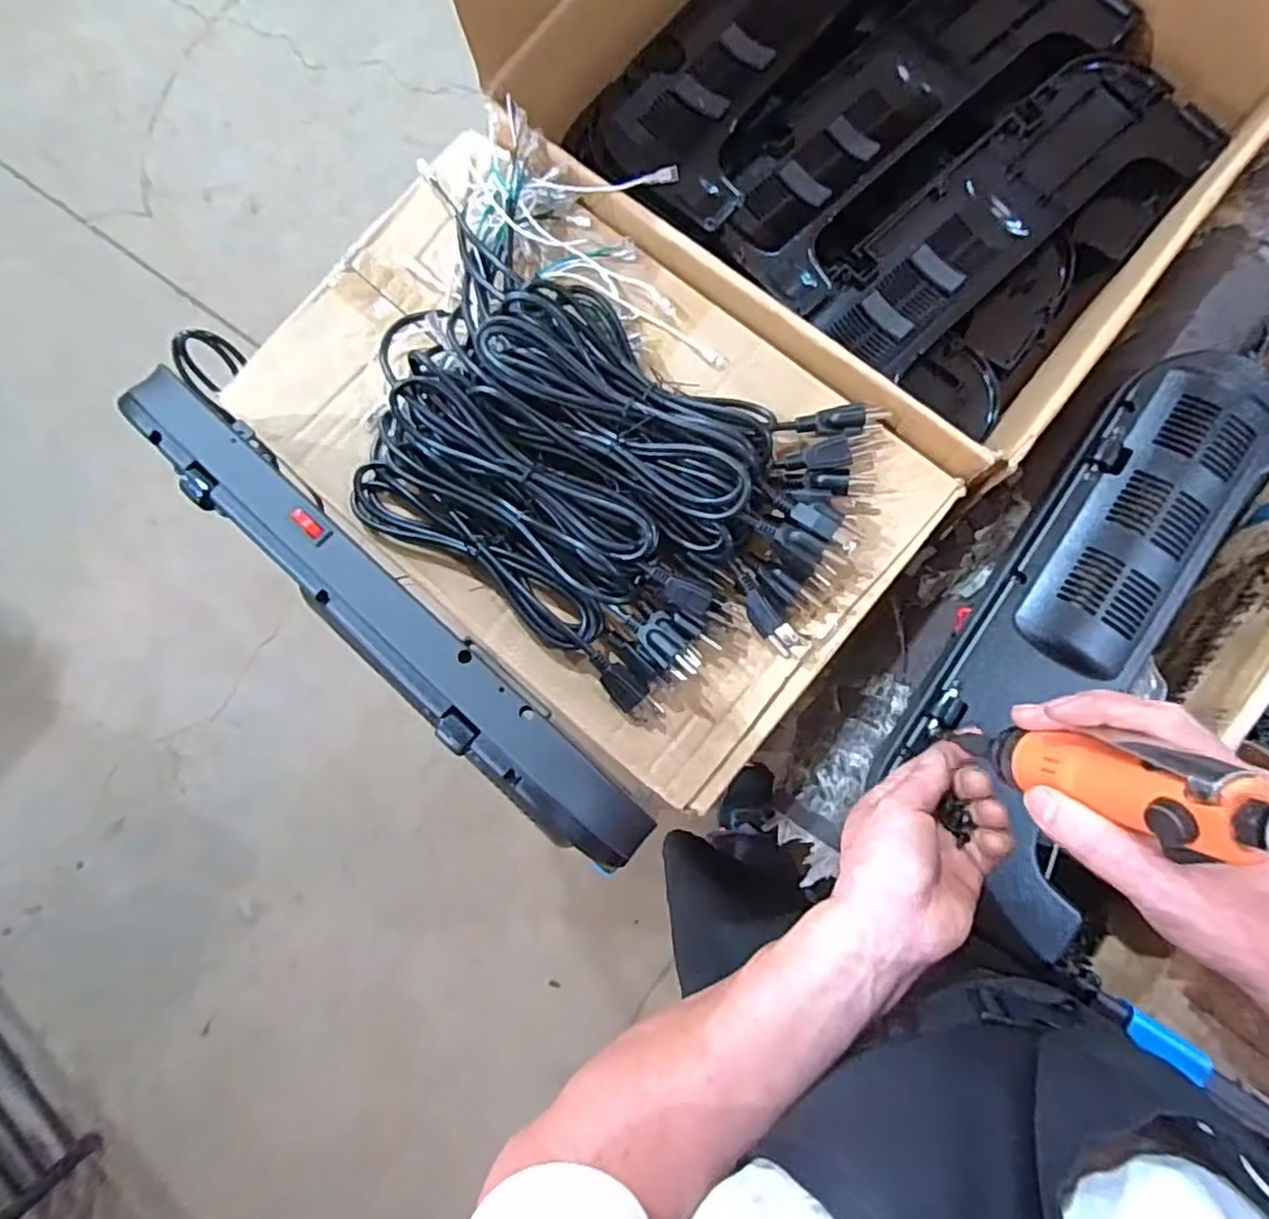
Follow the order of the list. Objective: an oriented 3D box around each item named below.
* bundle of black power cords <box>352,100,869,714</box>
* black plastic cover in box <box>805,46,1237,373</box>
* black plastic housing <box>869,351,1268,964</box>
[{"bbox_3d":[-0.036,-0.154,0.526,0.445,0.061,0.337,35,87,9],"label":"bundle of black power cords"},{"bbox_3d":[0.368,-0.400,0.659,0.429,0.034,0.147,-35,81,1],"label":"black plastic cover in box"},{"bbox_3d":[0.355,0.014,0.497,0.165,0.058,0.467,32,89,9],"label":"black plastic housing"}]

